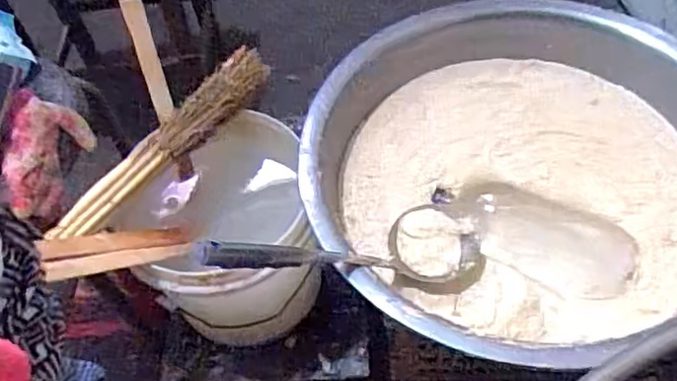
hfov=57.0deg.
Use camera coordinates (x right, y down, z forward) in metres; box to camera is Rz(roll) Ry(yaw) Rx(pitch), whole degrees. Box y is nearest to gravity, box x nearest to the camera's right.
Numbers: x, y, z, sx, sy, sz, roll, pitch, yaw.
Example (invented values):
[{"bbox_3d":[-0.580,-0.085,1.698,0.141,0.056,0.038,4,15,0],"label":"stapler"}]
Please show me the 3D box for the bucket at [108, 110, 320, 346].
[{"bbox_3d":[-0.143,0.080,0.850,0.232,0.237,0.226,2,55,-2],"label":"bucket"}]

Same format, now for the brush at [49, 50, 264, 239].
[{"bbox_3d":[-0.206,-0.064,0.777,0.056,0.048,0.346,29,59,16],"label":"brush"}]

